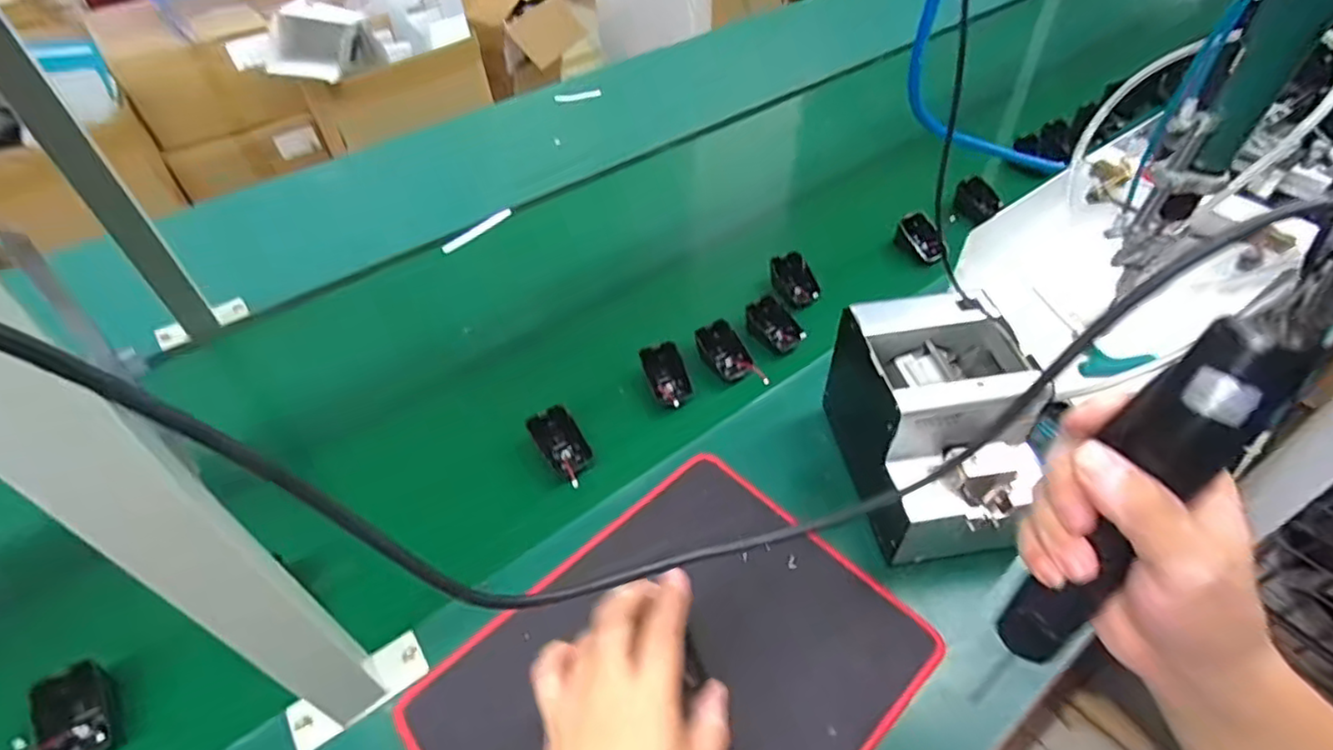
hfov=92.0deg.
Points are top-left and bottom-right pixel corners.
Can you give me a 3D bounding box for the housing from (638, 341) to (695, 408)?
[{"bbox_3d":[0.002,0.000,0.695,0.045,0.030,0.070,-16,48,-13],"label":"housing"}]

